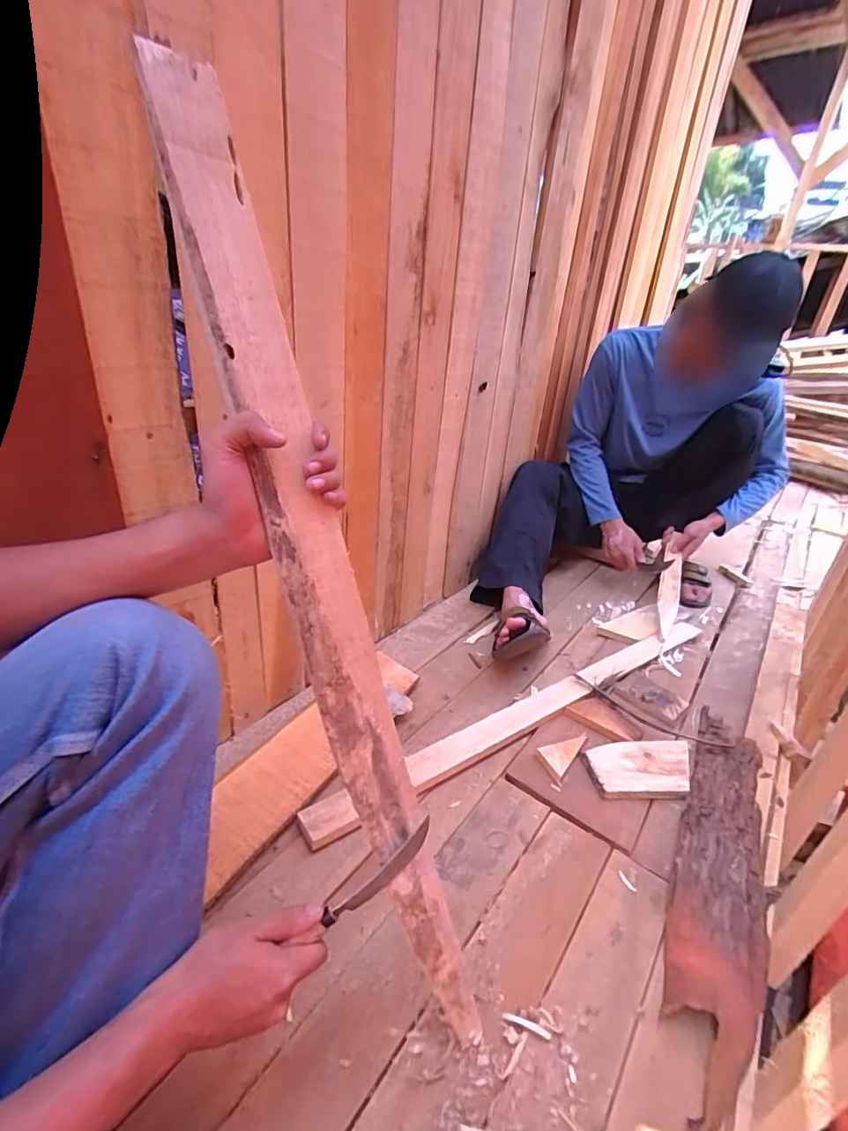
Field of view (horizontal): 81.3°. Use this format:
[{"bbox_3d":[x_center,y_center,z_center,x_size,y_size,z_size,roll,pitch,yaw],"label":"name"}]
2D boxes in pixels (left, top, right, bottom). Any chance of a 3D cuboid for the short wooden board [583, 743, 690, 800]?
[{"bbox_3d":[0.345,0.324,0.781,0.174,0.022,0.094,1,28,-5],"label":"short wooden board"}]

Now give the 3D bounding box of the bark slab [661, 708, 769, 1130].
[{"bbox_3d":[0.397,0.380,0.660,0.100,0.042,0.582,19,32,27],"label":"bark slab"}]

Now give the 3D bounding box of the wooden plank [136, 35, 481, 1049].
[{"bbox_3d":[-0.076,0.043,0.401,0.061,0.792,0.015,-22,13,-39],"label":"wooden plank"}]

